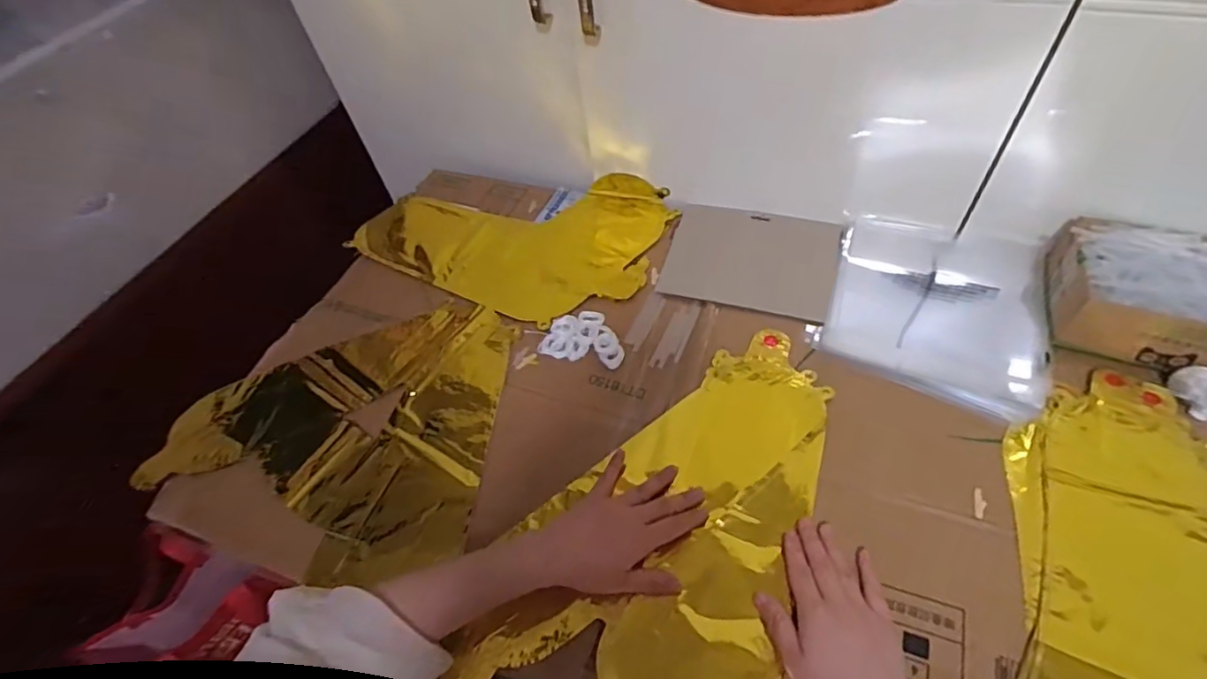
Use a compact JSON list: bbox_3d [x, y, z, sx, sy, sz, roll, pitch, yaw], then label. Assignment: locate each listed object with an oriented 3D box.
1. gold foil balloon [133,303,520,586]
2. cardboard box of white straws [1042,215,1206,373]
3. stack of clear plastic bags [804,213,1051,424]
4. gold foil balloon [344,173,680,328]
[{"bbox_3d":[-0.292,0.087,0.618,0.360,0.027,0.302,2,52,8],"label":"gold foil balloon"},{"bbox_3d":[0.553,-0.039,0.560,0.189,0.084,0.133,13,56,17],"label":"cardboard box of white straws"},{"bbox_3d":[0.359,-0.043,0.620,0.213,0.023,0.231,18,57,20],"label":"stack of clear plastic bags"},{"bbox_3d":[-0.130,-0.144,0.786,0.419,0.039,0.273,16,57,19],"label":"gold foil balloon"}]

